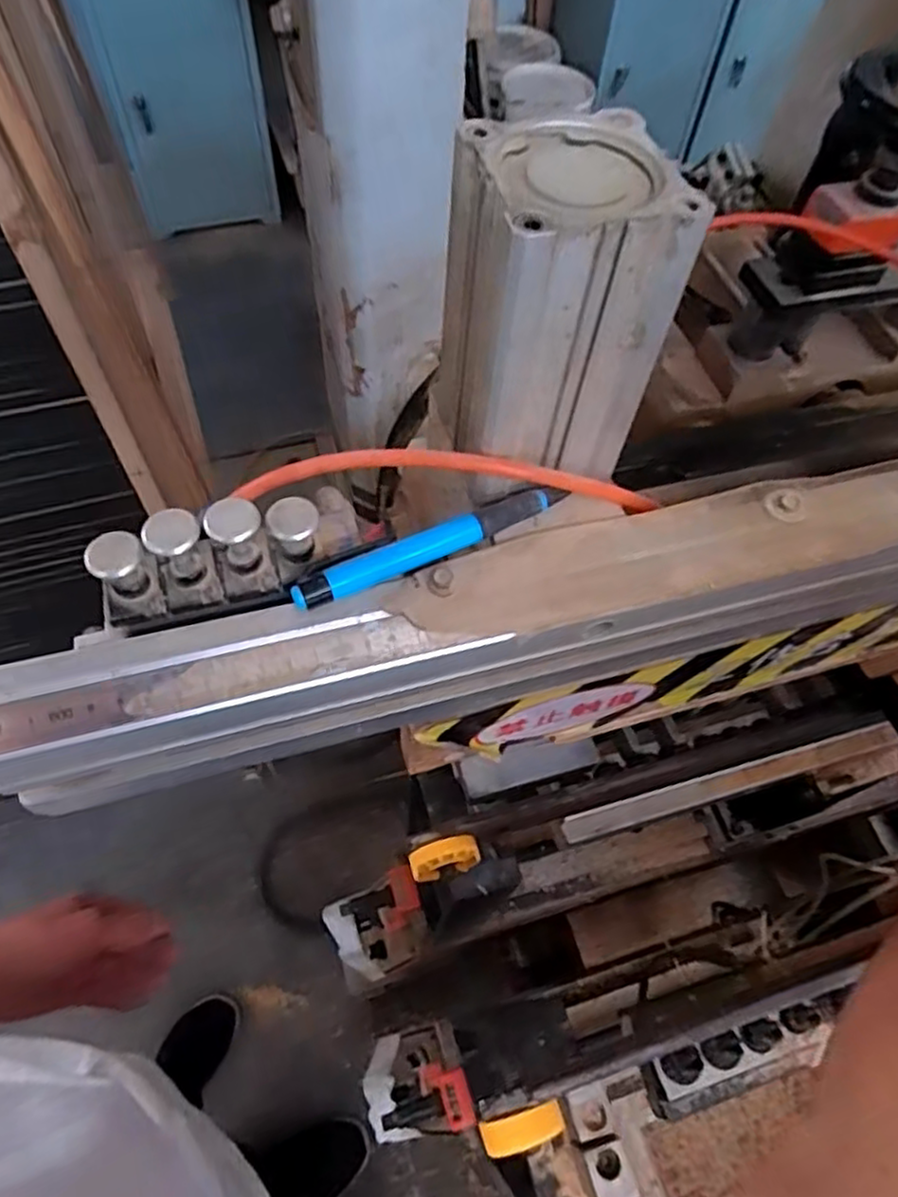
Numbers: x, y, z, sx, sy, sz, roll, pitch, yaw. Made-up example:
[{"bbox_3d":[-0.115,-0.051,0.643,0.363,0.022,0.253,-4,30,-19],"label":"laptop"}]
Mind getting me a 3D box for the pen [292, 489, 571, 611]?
[{"bbox_3d":[-0.005,-0.022,0.275,0.117,0.009,0.010,-24,63,-17],"label":"pen"}]

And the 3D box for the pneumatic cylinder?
[{"bbox_3d":[0.036,-0.101,0.255,0.071,0.111,0.061,-4,59,-6],"label":"pneumatic cylinder"}]

